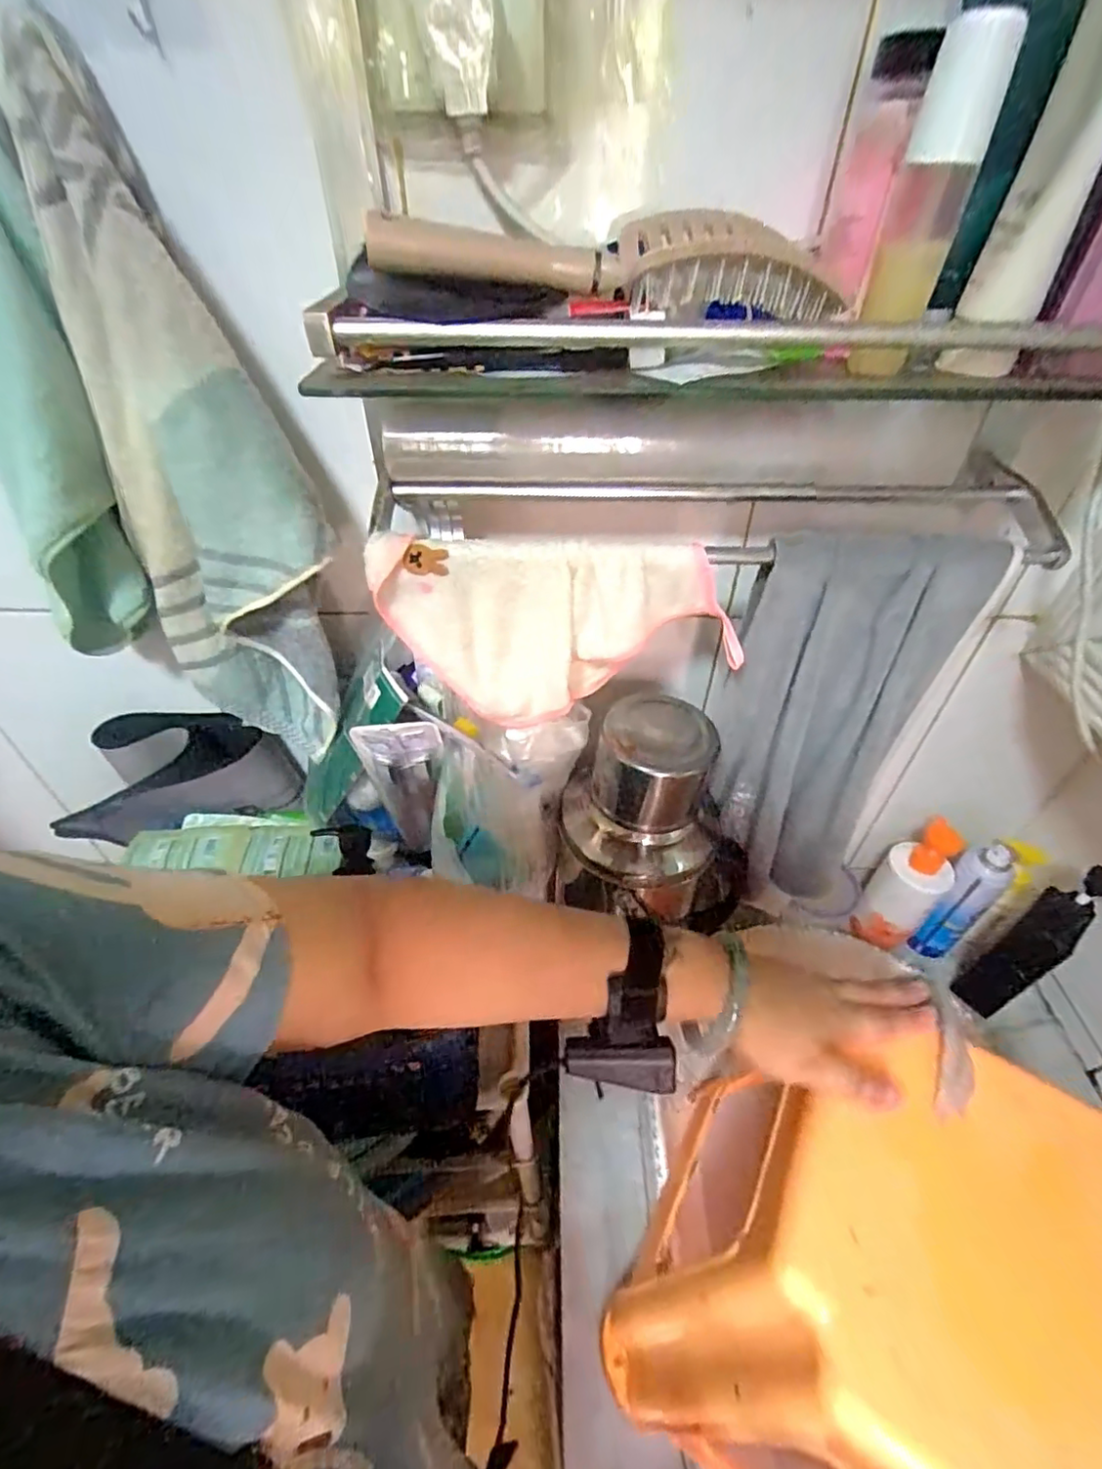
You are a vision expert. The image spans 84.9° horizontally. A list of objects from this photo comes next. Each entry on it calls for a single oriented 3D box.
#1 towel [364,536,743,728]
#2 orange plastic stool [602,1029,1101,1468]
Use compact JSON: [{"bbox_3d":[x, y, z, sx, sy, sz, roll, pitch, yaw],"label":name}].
[{"bbox_3d":[0.003,-0.071,0.434,0.242,0.142,0.031,3,45,-4],"label":"towel"},{"bbox_3d":[0.210,0.380,0.419,0.230,0.306,0.251,27,49,19],"label":"orange plastic stool"}]

